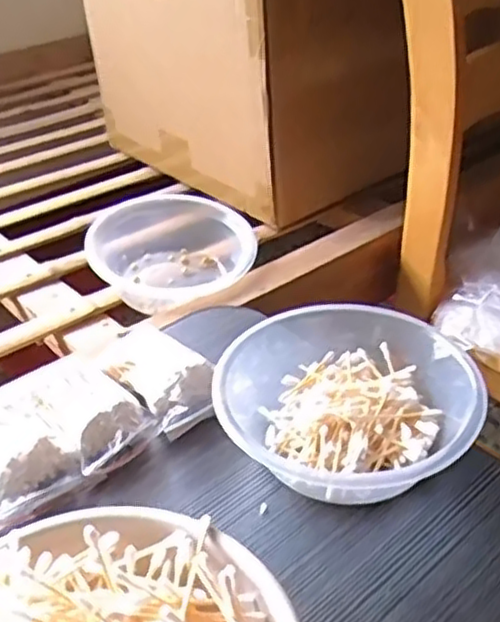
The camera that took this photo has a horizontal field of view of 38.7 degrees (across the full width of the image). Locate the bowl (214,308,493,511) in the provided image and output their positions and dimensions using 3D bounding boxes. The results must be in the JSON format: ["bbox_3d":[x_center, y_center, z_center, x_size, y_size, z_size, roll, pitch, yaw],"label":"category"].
[{"bbox_3d":[0.063,0.065,0.483,0.170,0.064,0.162,-5,35,-5],"label":"bowl"}]

